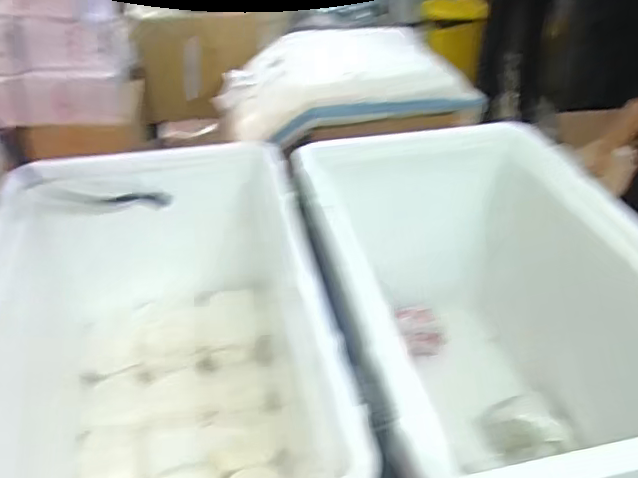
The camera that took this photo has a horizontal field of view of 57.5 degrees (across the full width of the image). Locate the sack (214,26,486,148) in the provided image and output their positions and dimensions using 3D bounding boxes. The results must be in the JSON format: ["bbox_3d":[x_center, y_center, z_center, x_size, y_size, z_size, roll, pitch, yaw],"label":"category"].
[{"bbox_3d":[0.068,-0.442,1.573,0.669,0.219,0.357,-9,37,-12],"label":"sack"}]

